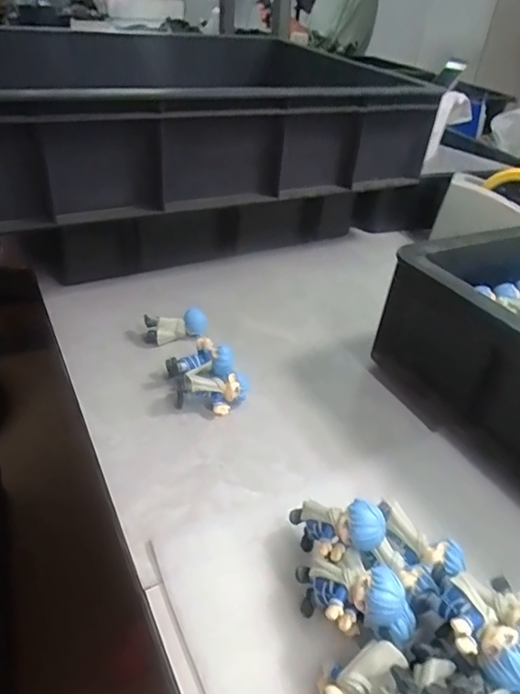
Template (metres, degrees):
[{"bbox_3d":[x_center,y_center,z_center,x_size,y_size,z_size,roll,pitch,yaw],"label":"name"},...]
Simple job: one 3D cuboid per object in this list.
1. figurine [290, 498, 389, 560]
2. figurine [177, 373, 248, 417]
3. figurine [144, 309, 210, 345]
[{"bbox_3d":[0.045,0.115,0.317,0.064,0.027,0.029,-18,16,43],"label":"figurine"},{"bbox_3d":[-0.040,0.041,0.441,0.062,0.030,0.024,0,38,-10],"label":"figurine"},{"bbox_3d":[-0.085,-0.020,0.519,0.062,0.030,0.024,-6,40,-16],"label":"figurine"}]

